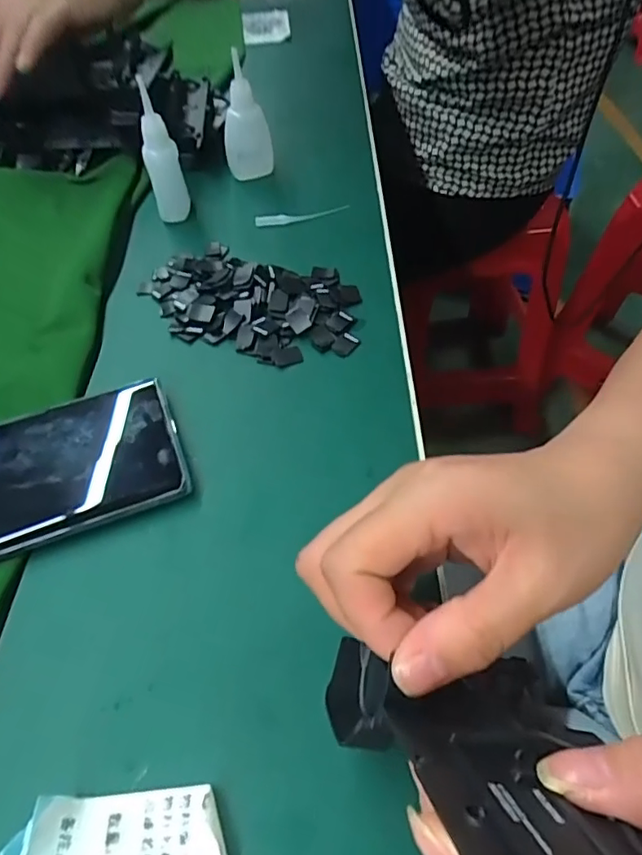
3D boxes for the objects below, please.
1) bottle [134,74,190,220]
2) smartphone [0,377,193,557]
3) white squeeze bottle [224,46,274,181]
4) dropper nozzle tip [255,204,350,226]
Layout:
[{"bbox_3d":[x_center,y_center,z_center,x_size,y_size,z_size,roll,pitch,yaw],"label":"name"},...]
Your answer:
[{"bbox_3d":[-0.108,-0.184,0.370,0.022,0.085,0.020,1,52,3],"label":"bottle"},{"bbox_3d":[-0.142,0.025,0.245,0.154,0.014,0.076,-16,53,-10],"label":"smartphone"},{"bbox_3d":[-0.055,-0.224,0.399,0.029,0.075,0.024,-26,56,-19],"label":"white squeeze bottle"},{"bbox_3d":[-0.013,-0.150,0.389,0.068,0.007,0.011,-10,53,-7],"label":"dropper nozzle tip"}]

